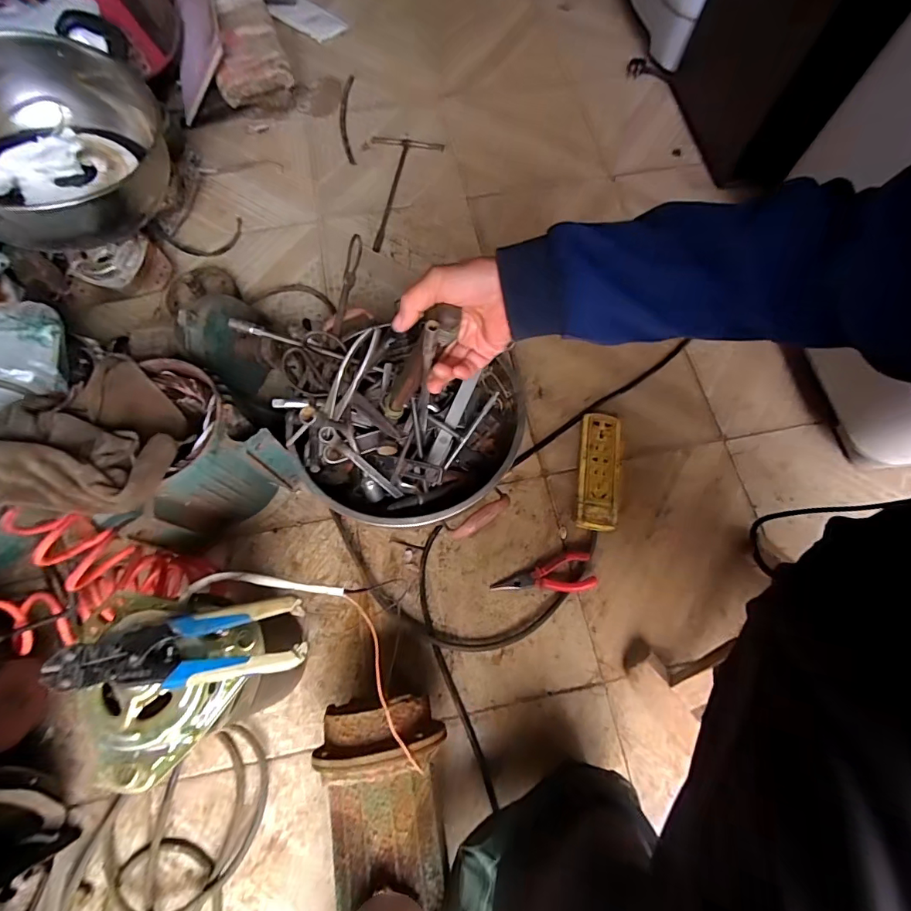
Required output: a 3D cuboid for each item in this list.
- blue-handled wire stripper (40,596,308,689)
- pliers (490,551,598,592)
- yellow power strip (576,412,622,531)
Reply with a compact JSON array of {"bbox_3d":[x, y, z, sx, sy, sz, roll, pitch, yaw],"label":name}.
[{"bbox_3d":[-0.236,0.167,0.392,0.208,0.017,0.056,-9,70,-4],"label":"blue-handled wire stripper"},{"bbox_3d":[0.127,0.180,0.663,0.146,0.021,0.055,-13,70,-5],"label":"pliers"},{"bbox_3d":[0.222,0.025,0.716,0.061,0.032,0.185,9,69,3],"label":"yellow power strip"}]

